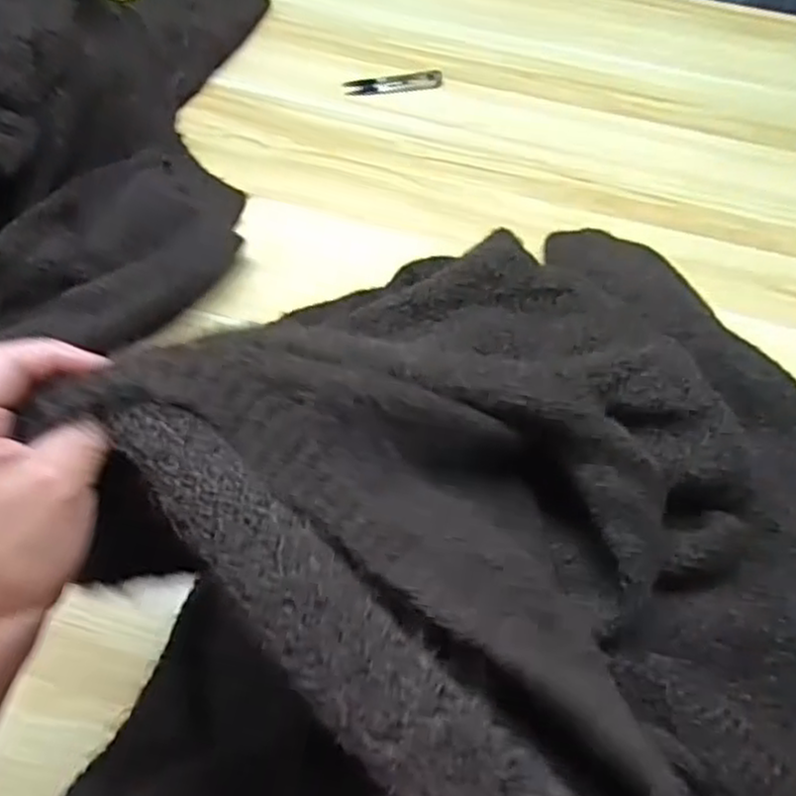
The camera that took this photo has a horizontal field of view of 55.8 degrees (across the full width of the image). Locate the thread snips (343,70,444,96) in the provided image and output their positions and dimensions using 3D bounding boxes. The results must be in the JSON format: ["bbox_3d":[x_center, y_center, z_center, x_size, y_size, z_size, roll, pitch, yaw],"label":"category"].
[{"bbox_3d":[-0.004,-0.335,0.803,0.104,0.005,0.025,-11,61,-7],"label":"thread snips"}]

